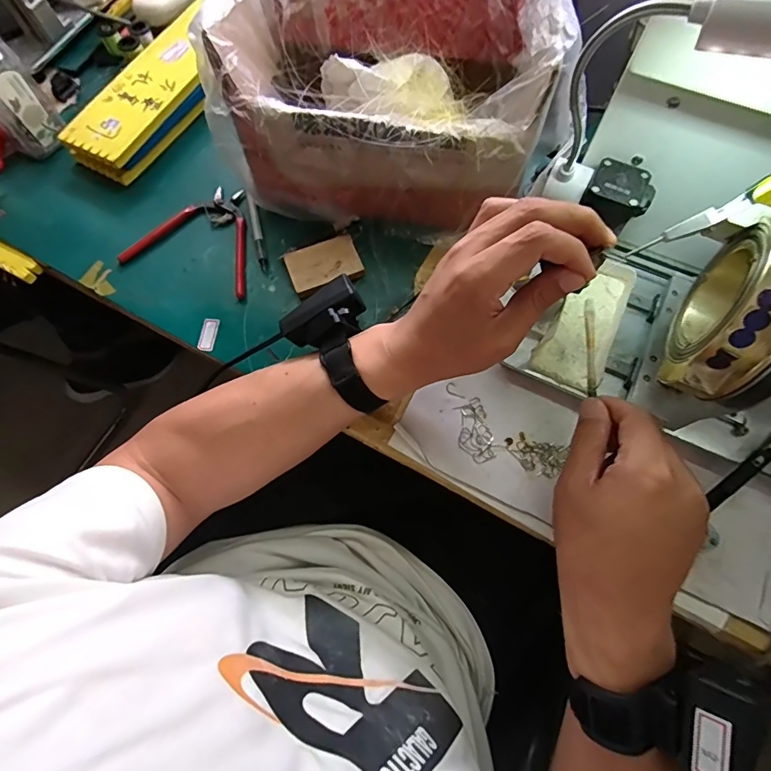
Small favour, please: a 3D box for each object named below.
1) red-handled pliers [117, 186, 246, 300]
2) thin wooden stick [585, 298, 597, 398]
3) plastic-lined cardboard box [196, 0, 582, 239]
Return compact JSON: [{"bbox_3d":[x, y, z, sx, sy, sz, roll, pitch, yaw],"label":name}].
[{"bbox_3d":[-0.191,-0.163,0.475,0.136,0.009,0.123,17,71,7],"label":"red-handled pliers"},{"bbox_3d":[0.159,-0.030,0.345,0.006,0.005,0.079,5,74,3],"label":"thin wooden stick"},{"bbox_3d":[0.001,-0.275,0.428,0.277,0.165,0.197,8,70,4],"label":"plastic-lined cardboard box"}]

